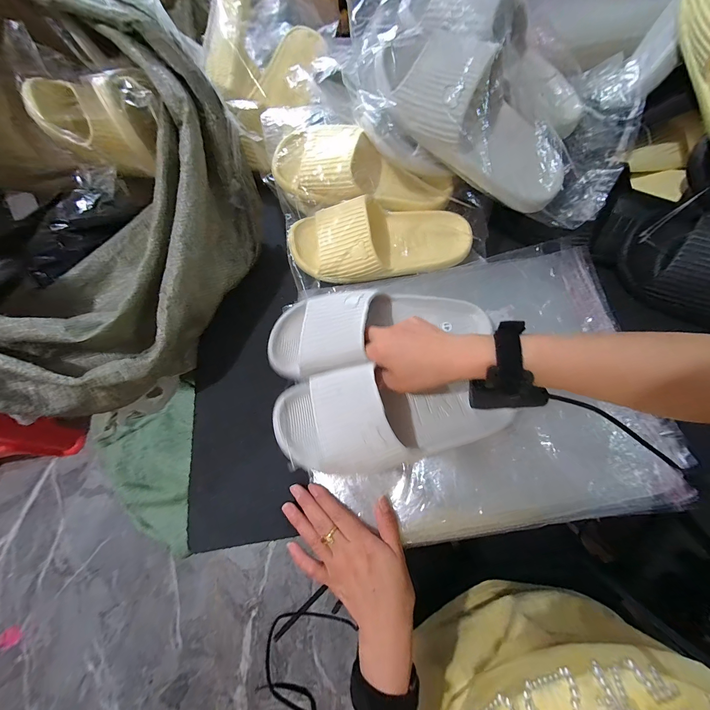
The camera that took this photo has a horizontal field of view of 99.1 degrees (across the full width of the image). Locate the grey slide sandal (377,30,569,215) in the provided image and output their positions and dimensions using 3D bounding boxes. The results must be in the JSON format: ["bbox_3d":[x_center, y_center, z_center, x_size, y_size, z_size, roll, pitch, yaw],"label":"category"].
[{"bbox_3d":[0.142,-0.275,0.350,0.259,0.081,0.098,33,71,-10],"label":"grey slide sandal"}]

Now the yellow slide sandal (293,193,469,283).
[{"bbox_3d":[0.033,-0.163,0.407,0.239,0.056,0.090,-9,67,-1],"label":"yellow slide sandal"}]

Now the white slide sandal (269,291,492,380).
[{"bbox_3d":[0.025,-0.040,0.368,0.263,0.075,0.102,-14,67,-7],"label":"white slide sandal"}]

